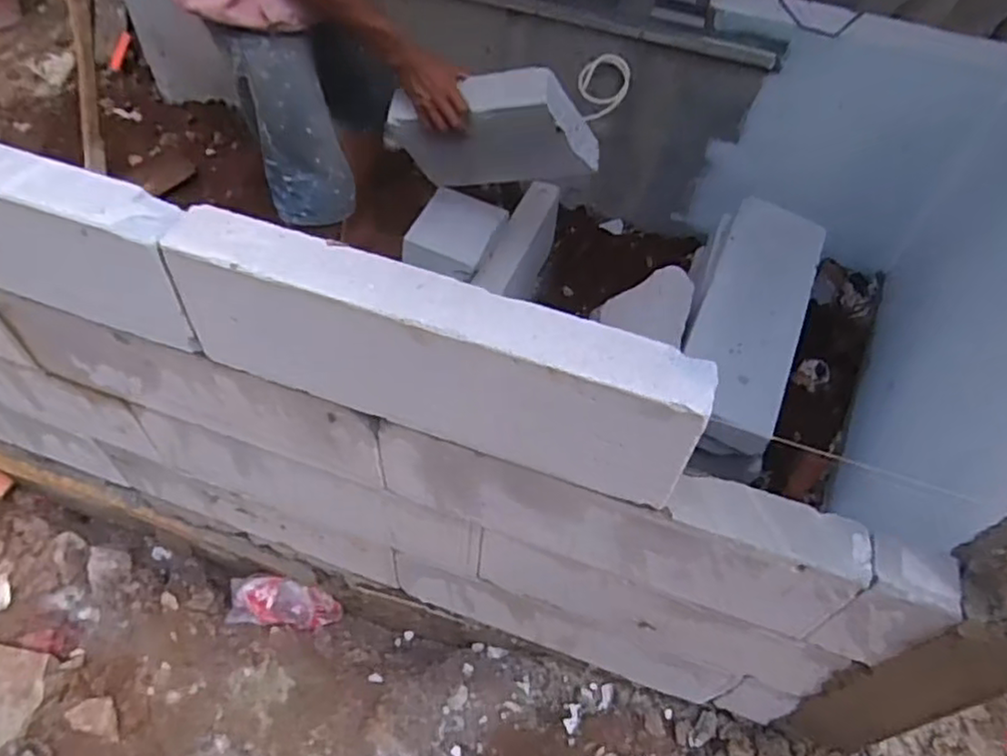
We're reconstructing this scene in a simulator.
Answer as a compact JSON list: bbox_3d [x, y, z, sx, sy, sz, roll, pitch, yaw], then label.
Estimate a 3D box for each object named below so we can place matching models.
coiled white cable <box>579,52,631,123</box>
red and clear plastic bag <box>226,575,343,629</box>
[{"bbox_3d":[0.238,-0.684,1.628,0.127,0.144,0.027,5,38,28],"label":"coiled white cable"},{"bbox_3d":[-0.447,0.465,1.421,0.232,0.050,0.092,13,52,-12],"label":"red and clear plastic bag"}]

